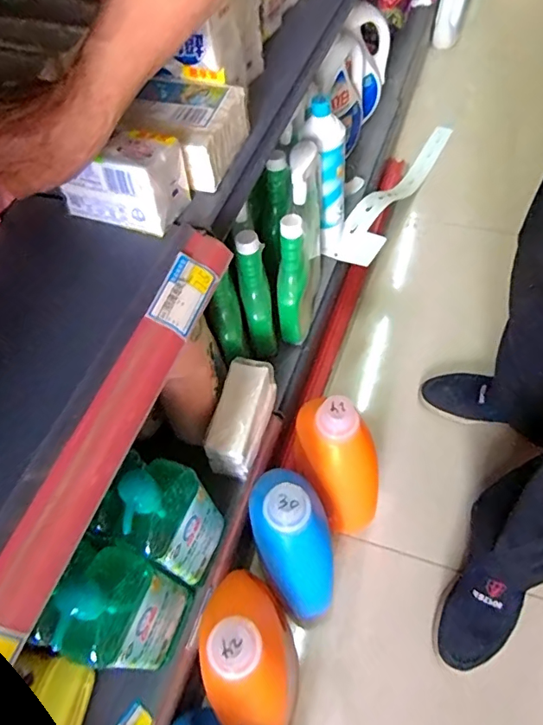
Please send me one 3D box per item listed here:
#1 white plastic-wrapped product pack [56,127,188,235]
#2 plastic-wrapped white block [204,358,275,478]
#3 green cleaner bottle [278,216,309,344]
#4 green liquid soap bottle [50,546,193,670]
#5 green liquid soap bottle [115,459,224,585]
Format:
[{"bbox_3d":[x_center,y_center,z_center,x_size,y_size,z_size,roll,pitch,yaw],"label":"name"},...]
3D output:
[{"bbox_3d":[-0.137,-0.177,0.461,0.104,0.069,0.067,17,61,14],"label":"white plastic-wrapped product pack"},{"bbox_3d":[-0.040,0.075,0.695,0.065,0.075,0.154,11,59,11],"label":"plastic-wrapped white block"},{"bbox_3d":[0.036,-0.123,0.760,0.049,0.203,0.094,2,58,6],"label":"green cleaner bottle"},{"bbox_3d":[-0.147,0.258,0.504,0.064,0.240,0.097,11,59,11],"label":"green liquid soap bottle"},{"bbox_3d":[-0.106,0.171,0.534,0.058,0.202,0.096,14,60,13],"label":"green liquid soap bottle"}]

